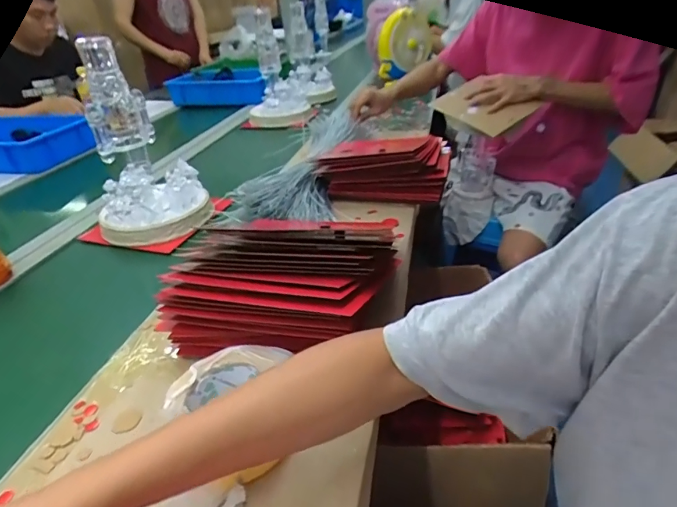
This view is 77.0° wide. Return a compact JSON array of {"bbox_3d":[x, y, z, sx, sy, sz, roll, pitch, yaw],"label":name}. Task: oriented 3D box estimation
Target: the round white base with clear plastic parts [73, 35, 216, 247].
[{"bbox_3d":[-0.355,-0.190,0.765,0.138,0.334,0.163,4,32,18],"label":"round white base with clear plastic parts"}]

